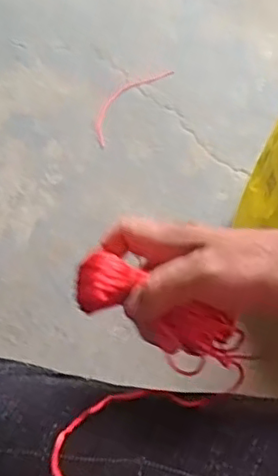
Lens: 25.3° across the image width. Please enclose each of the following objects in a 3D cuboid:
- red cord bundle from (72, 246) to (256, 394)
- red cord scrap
[{"bbox_3d":[0.015,0.052,0.389,0.122,0.031,0.035,28,62,0],"label":"red cord bundle"},{"bbox_3d":[-0.022,-0.233,1.056,0.054,0.010,0.206,32,63,16],"label":"red cord scrap"}]

